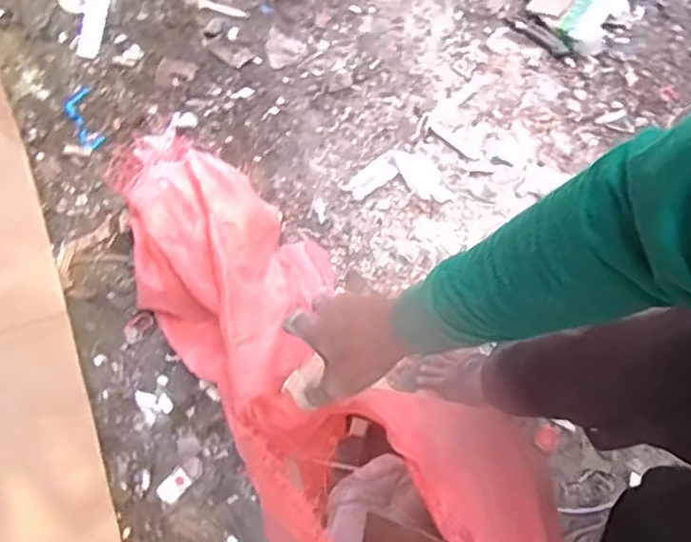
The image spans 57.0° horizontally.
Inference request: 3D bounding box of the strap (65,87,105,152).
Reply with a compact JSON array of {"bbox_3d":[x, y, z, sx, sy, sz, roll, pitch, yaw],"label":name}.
[{"bbox_3d":[-0.539,-0.313,1.313,0.057,0.007,0.145,-20,75,-4],"label":"strap"}]

